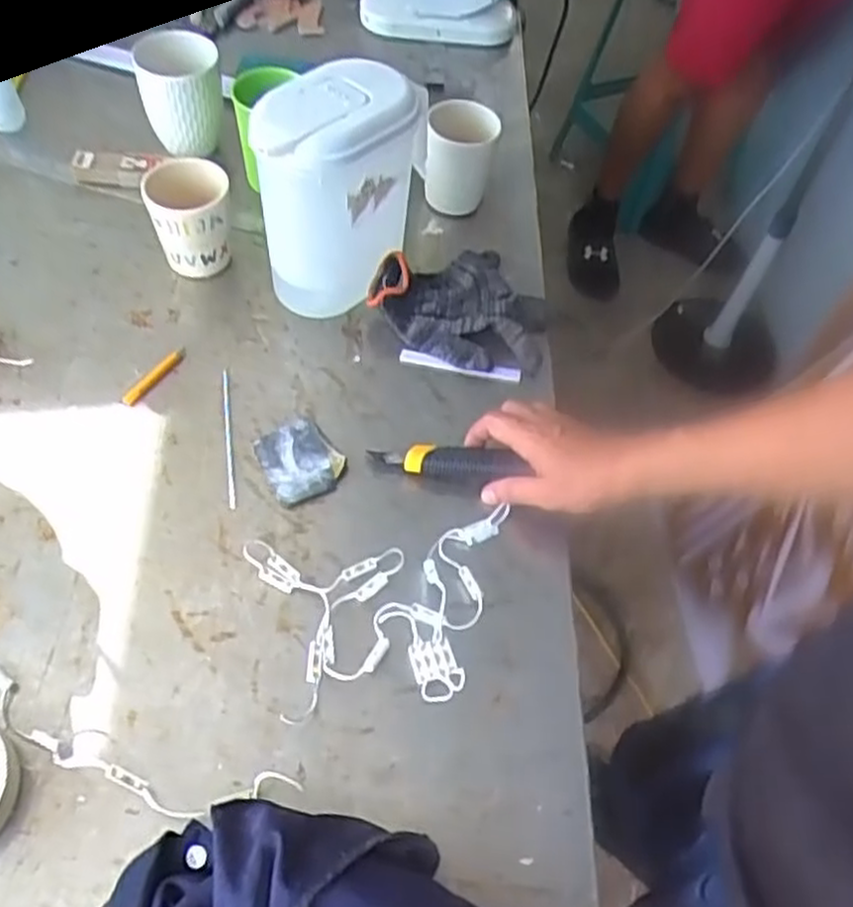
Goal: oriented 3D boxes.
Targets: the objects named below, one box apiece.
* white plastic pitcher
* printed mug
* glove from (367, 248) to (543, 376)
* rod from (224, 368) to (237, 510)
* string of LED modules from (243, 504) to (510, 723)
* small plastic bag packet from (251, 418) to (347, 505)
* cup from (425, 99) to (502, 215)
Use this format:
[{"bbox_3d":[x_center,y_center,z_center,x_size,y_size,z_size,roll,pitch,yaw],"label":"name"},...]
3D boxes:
[{"bbox_3d":[-0.078,-0.220,0.676,0.098,0.196,0.120,25,57,14],"label":"white plastic pitcher"},{"bbox_3d":[-0.217,-0.218,0.727,0.071,0.088,0.075,-12,56,-12],"label":"printed mug"},{"bbox_3d":[0.034,-0.146,0.726,0.163,0.043,0.145,12,55,4],"label":"glove"},{"bbox_3d":[-0.163,-0.016,0.650,0.005,0.004,0.139,-7,55,-9],"label":"rod"},{"bbox_3d":[-0.027,0.111,0.564,0.189,0.014,0.133,-4,55,-7],"label":"string of LED modules"},{"bbox_3d":[-0.103,0.003,0.639,0.059,0.006,0.074,-23,59,-19],"label":"small plastic bag packet"},{"bbox_3d":[0.035,-0.296,0.791,0.069,0.106,0.072,5,54,-1],"label":"cup"}]

